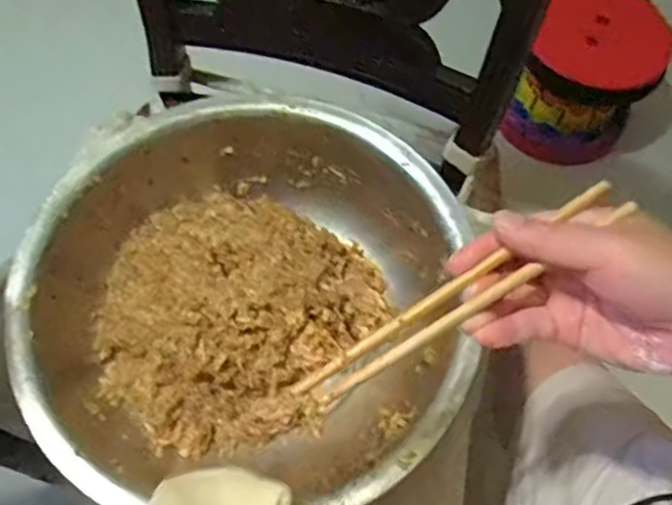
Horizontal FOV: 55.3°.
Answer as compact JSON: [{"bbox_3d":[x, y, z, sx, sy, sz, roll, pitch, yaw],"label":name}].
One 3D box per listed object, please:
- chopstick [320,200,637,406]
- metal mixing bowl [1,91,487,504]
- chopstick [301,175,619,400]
[{"bbox_3d":[0.073,0.027,0.337,0.189,0.007,0.007,-33,67,4],"label":"chopstick"},{"bbox_3d":[-0.072,0.033,0.510,0.308,0.096,0.303,1,63,-1],"label":"metal mixing bowl"},{"bbox_3d":[0.067,0.018,0.346,0.191,0.009,0.007,-34,68,0],"label":"chopstick"}]

